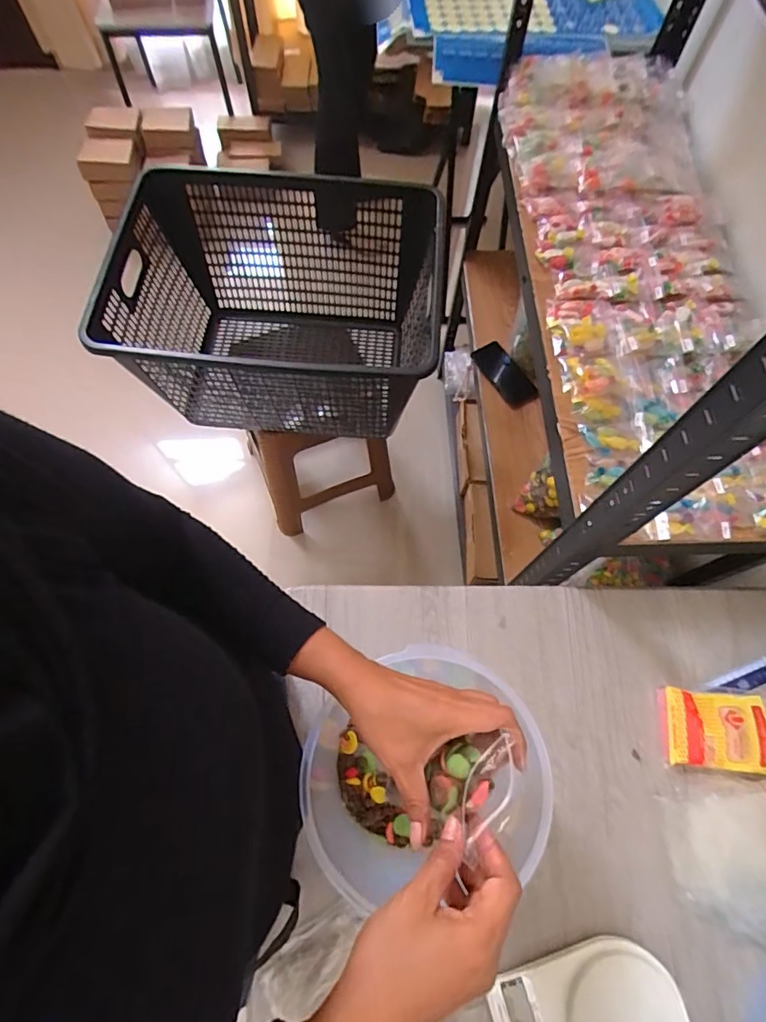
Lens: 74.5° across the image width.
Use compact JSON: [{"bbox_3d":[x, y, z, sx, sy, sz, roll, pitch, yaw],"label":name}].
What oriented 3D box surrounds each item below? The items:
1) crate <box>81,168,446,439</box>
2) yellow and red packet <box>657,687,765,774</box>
[{"bbox_3d":[-0.185,-0.352,0.994,0.559,0.343,0.413,4,68,0],"label":"crate"},{"bbox_3d":[0.398,0.261,0.601,0.116,0.030,0.083,4,68,1],"label":"yellow and red packet"}]

